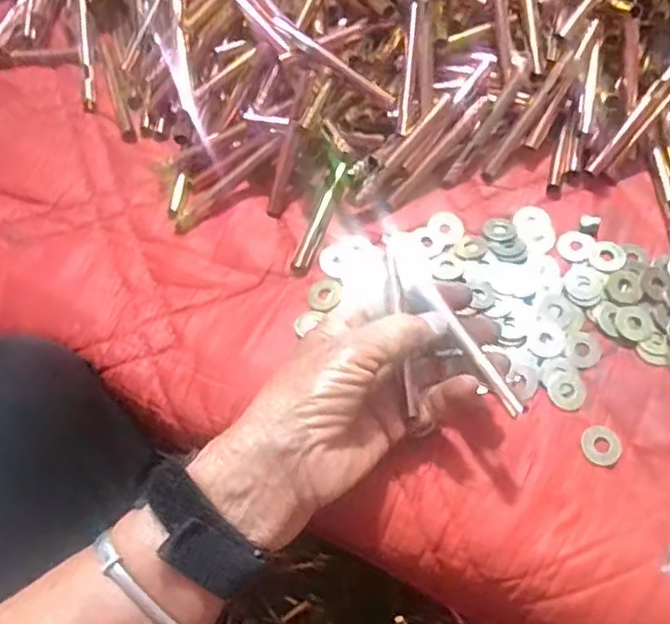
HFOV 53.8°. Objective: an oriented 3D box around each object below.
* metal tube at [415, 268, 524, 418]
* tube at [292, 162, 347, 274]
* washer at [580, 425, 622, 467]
[{"bbox_3d":[0.066,0.016,0.328,0.008,0.004,0.083,-32,74,-10],"label":"metal tube"},{"bbox_3d":[-0.009,-0.060,0.417,0.012,0.011,0.074,18,68,11],"label":"tube"},{"bbox_3d":[0.144,0.072,0.356,0.021,0.004,0.020,-1,66,3],"label":"washer"}]

